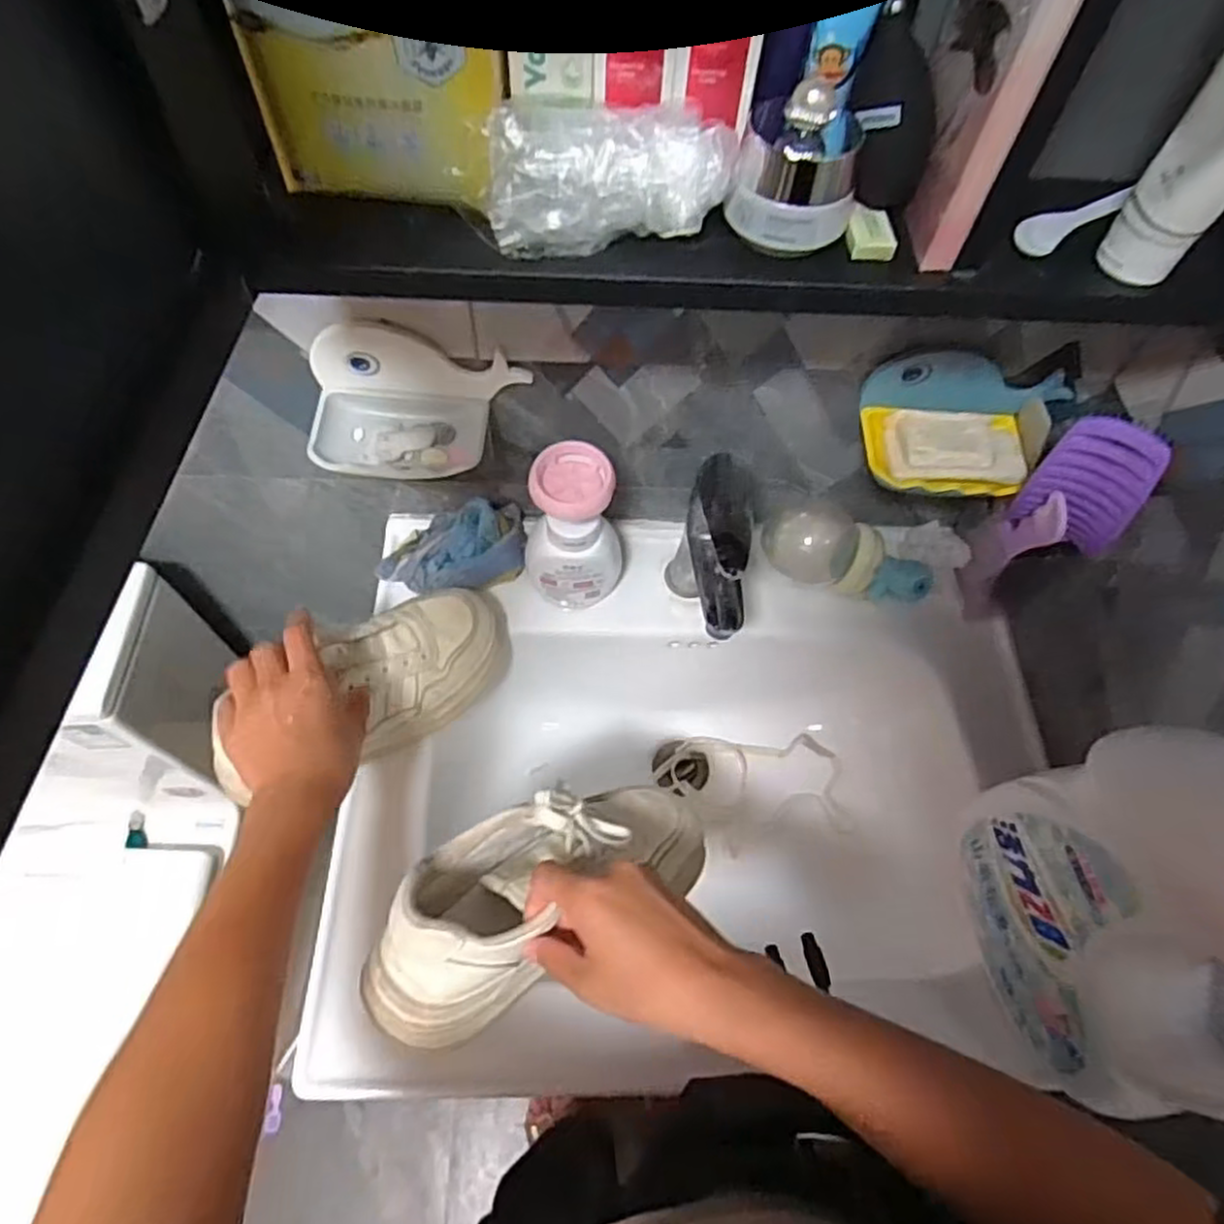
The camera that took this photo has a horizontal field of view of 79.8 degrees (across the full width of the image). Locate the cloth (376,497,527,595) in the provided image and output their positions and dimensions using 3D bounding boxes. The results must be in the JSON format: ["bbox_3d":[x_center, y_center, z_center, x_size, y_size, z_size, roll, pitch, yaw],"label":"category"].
[{"bbox_3d":[-0.150,-0.059,0.674,0.139,0.058,0.082,-8,62,-8],"label":"cloth"}]

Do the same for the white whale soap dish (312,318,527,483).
[{"bbox_3d":[-0.147,-0.151,0.547,0.159,0.073,0.084,2,61,-2],"label":"white whale soap dish"}]

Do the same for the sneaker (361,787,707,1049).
[{"bbox_3d":[-0.035,0.163,0.461,0.240,0.085,0.094,-23,64,-32],"label":"sneaker"}]

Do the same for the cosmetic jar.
[{"bbox_3d":[0.096,-0.226,0.362,0.058,0.061,0.071,19,61,7],"label":"cosmetic jar"}]

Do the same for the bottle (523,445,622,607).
[{"bbox_3d":[-0.033,-0.068,0.625,0.072,0.150,0.067,2,61,-3],"label":"bottle"}]

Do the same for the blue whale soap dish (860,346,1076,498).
[{"bbox_3d":[0.278,-0.143,0.567,0.154,0.064,0.087,3,61,-2],"label":"blue whale soap dish"}]

